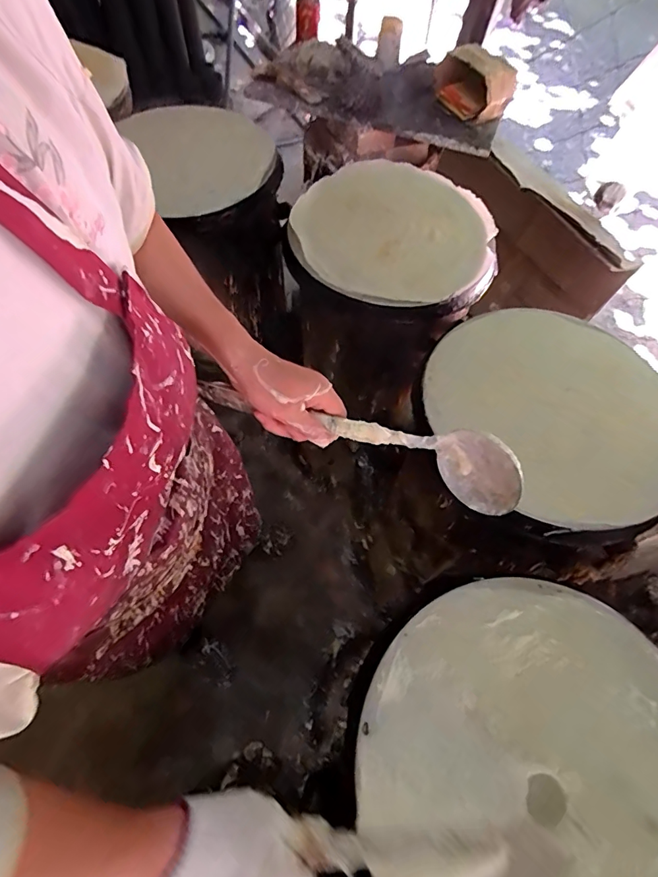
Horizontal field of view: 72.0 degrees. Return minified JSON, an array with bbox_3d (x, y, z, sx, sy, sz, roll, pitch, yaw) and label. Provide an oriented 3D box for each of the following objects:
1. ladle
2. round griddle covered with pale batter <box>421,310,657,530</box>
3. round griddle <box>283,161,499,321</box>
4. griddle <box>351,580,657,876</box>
[{"bbox_3d":[0.032,-0.003,0.455,0.327,0.091,0.057,18,62,-2],"label":"ladle"},{"bbox_3d":[0.358,-0.058,0.694,0.353,0.036,0.375,-33,66,-17],"label":"round griddle covered with pale batter"},{"bbox_3d":[0.129,-0.387,0.877,0.376,0.057,0.381,0,61,0],"label":"round griddle"},{"bbox_3d":[0.225,0.346,0.461,0.378,0.032,0.377,0,61,0],"label":"griddle"}]

